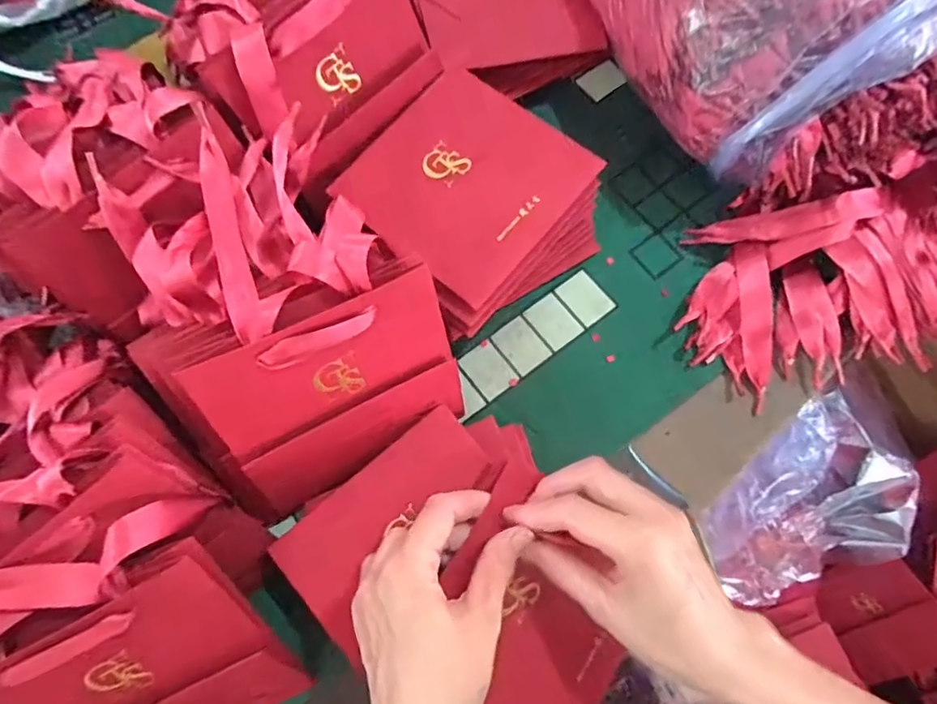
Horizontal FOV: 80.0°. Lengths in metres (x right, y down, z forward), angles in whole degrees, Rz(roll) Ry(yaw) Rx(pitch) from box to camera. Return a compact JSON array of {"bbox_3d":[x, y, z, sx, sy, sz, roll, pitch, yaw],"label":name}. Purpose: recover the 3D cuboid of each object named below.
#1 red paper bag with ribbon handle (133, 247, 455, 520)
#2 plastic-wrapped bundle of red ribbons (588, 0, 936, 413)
[{"bbox_3d":[-0.079,0.020,0.324,0.149,0.131,0.014,-26,38,-17],"label":"red paper bag with ribbon handle"},{"bbox_3d":[0.238,-0.205,0.397,0.238,0.160,0.413,-15,72,-5],"label":"plastic-wrapped bundle of red ribbons"}]

